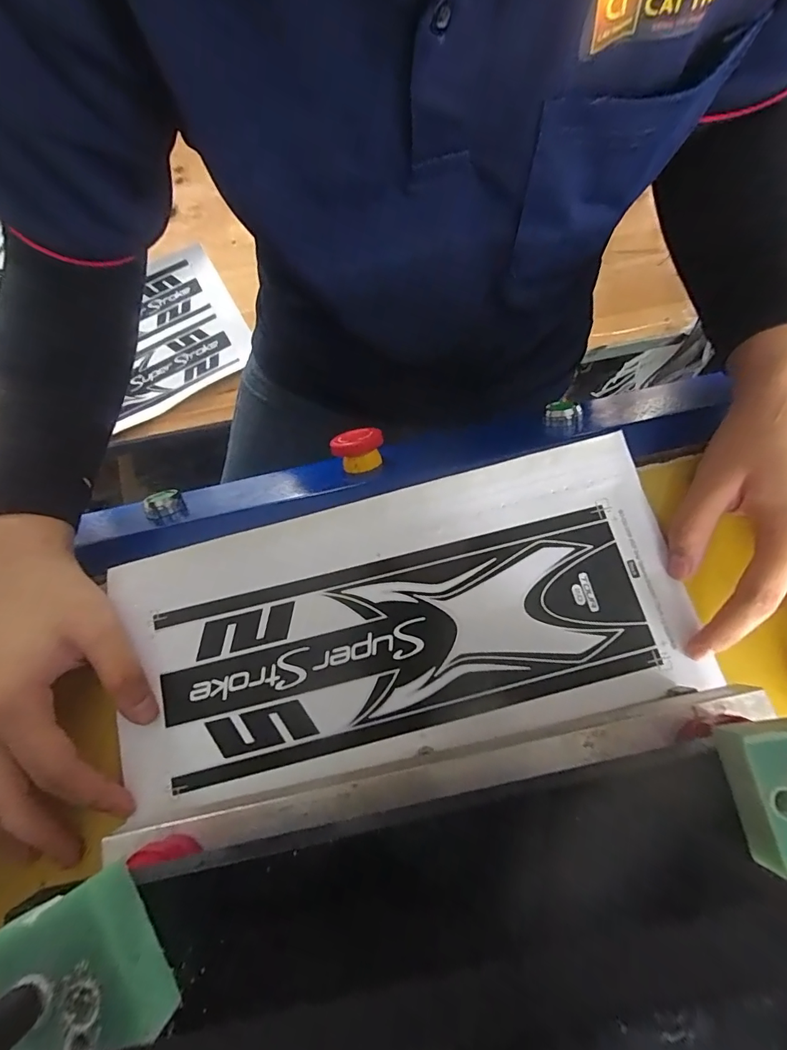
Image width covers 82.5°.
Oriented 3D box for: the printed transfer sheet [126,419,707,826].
[{"bbox_3d":[0.004,0.053,0.254,0.306,0.006,0.139,-15,76,-1],"label":"printed transfer sheet"}]

